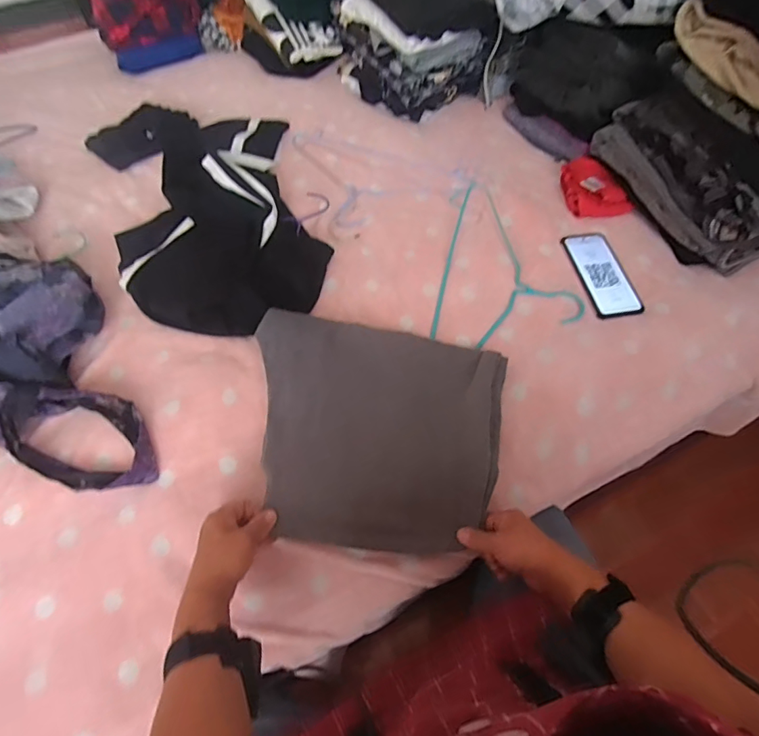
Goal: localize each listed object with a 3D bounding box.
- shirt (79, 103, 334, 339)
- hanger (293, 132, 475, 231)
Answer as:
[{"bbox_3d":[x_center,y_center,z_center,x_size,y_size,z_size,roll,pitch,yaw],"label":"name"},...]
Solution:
[{"bbox_3d":[-0.311,-0.332,0.834,0.356,0.070,0.658,-23,63,-12],"label":"shirt"},{"bbox_3d":[-0.031,-0.348,0.881,0.379,0.018,0.235,20,64,16],"label":"hanger"}]

